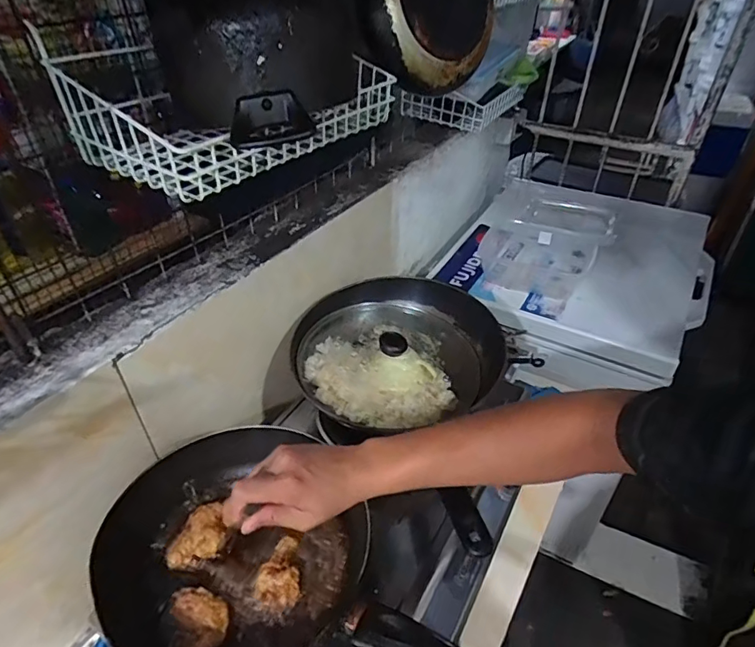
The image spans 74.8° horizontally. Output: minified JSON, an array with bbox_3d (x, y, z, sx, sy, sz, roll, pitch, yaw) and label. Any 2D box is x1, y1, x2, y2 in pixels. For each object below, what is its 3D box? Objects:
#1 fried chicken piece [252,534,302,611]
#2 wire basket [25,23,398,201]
[{"bbox_3d":[-0.112,0.276,0.550,0.049,0.025,0.070,-6,38,-7],"label":"fried chicken piece"},{"bbox_3d":[-0.149,-0.268,0.573,0.193,0.111,0.350,23,44,27],"label":"wire basket"}]

